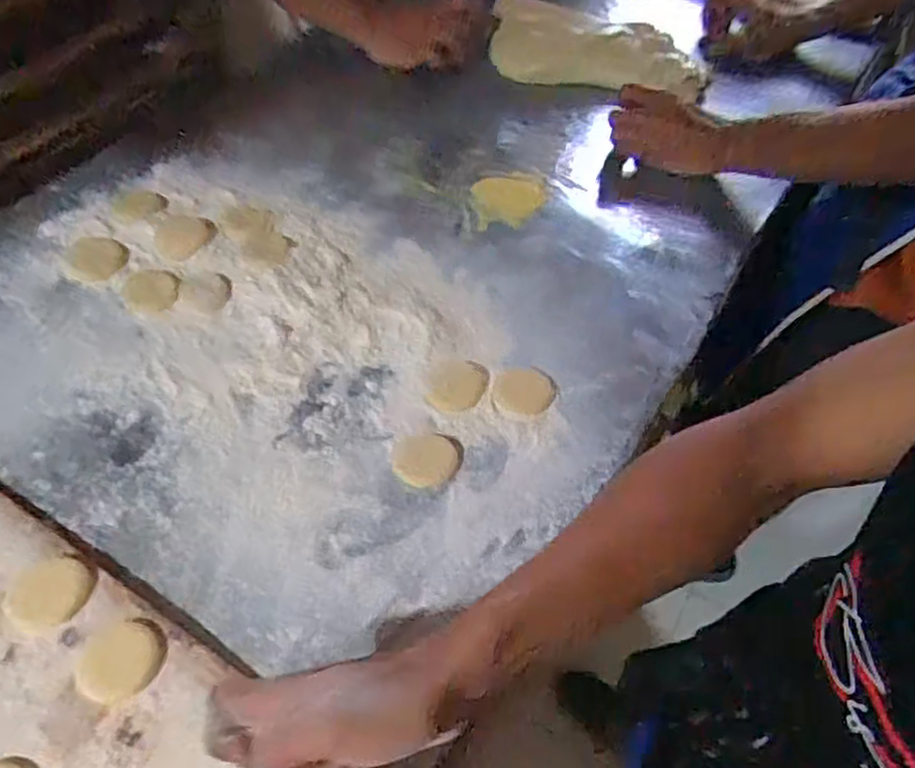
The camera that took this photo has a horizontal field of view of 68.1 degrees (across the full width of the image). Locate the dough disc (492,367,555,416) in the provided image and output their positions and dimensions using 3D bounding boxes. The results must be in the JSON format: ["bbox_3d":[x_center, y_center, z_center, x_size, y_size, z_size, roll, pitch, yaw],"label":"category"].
[{"bbox_3d":[0.054,0.005,0.558,0.049,0.004,0.044,10,54,6],"label":"dough disc"}]

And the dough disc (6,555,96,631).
[{"bbox_3d":[-0.268,0.136,0.445,0.052,0.004,0.047,14,56,10],"label":"dough disc"}]

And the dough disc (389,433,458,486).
[{"bbox_3d":[-0.026,0.056,0.522,0.048,0.008,0.049,0,54,0],"label":"dough disc"}]

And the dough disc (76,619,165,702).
[{"bbox_3d":[-0.209,0.170,0.418,0.048,0.004,0.044,0,54,0],"label":"dough disc"}]

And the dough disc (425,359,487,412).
[{"bbox_3d":[-0.001,0.001,0.565,0.047,0.005,0.050,0,54,0],"label":"dough disc"}]

